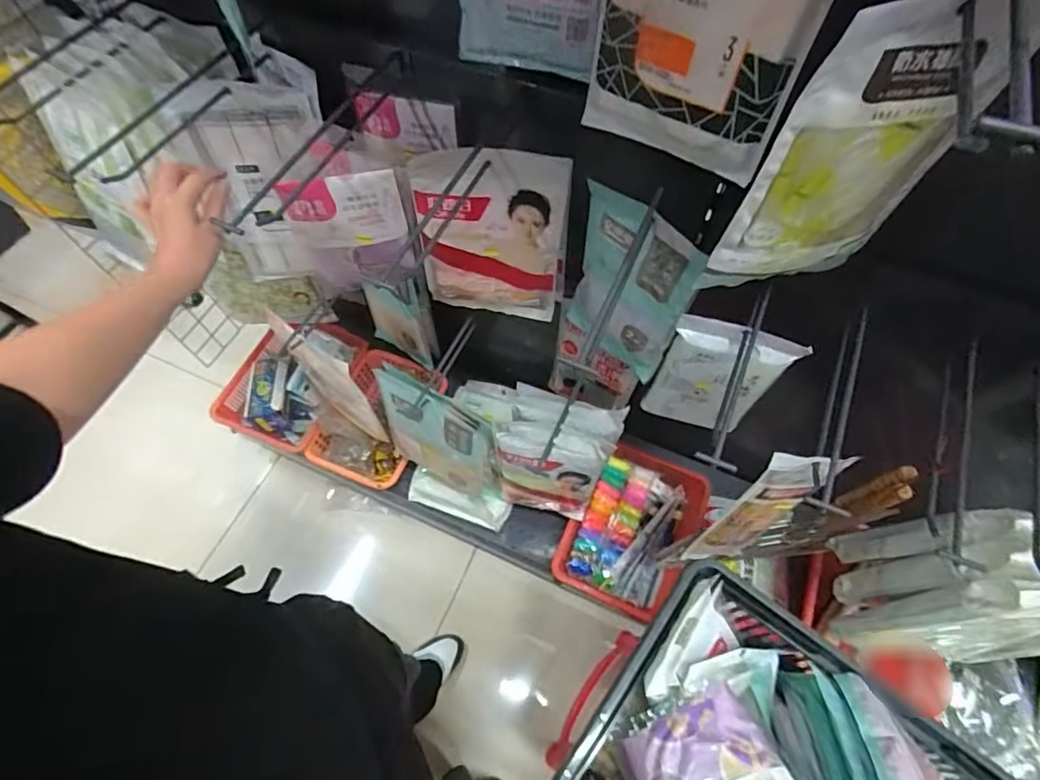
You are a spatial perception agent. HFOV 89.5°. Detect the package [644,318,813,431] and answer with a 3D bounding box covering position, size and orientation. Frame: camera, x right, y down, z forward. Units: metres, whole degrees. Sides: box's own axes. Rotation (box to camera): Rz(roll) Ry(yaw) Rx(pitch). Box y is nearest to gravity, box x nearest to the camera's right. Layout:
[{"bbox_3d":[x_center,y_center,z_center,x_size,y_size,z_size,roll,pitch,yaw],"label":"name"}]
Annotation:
[{"bbox_3d":[0.261,-0.008,0.708,0.146,0.231,0.023,13,63,6],"label":"package"}]

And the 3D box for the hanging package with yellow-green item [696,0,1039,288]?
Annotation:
[{"bbox_3d":[0.267,-0.174,0.419,0.162,0.247,0.017,-9,63,-5],"label":"hanging package with yellow-green item"}]

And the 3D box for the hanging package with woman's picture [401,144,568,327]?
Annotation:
[{"bbox_3d":[-0.036,-0.192,0.688,0.188,0.263,0.031,2,62,0],"label":"hanging package with woman's picture"}]

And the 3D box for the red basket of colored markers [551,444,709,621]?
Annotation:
[{"bbox_3d":[0.248,0.305,1.136,0.243,0.078,0.337,29,66,14],"label":"red basket of colored markers"}]

